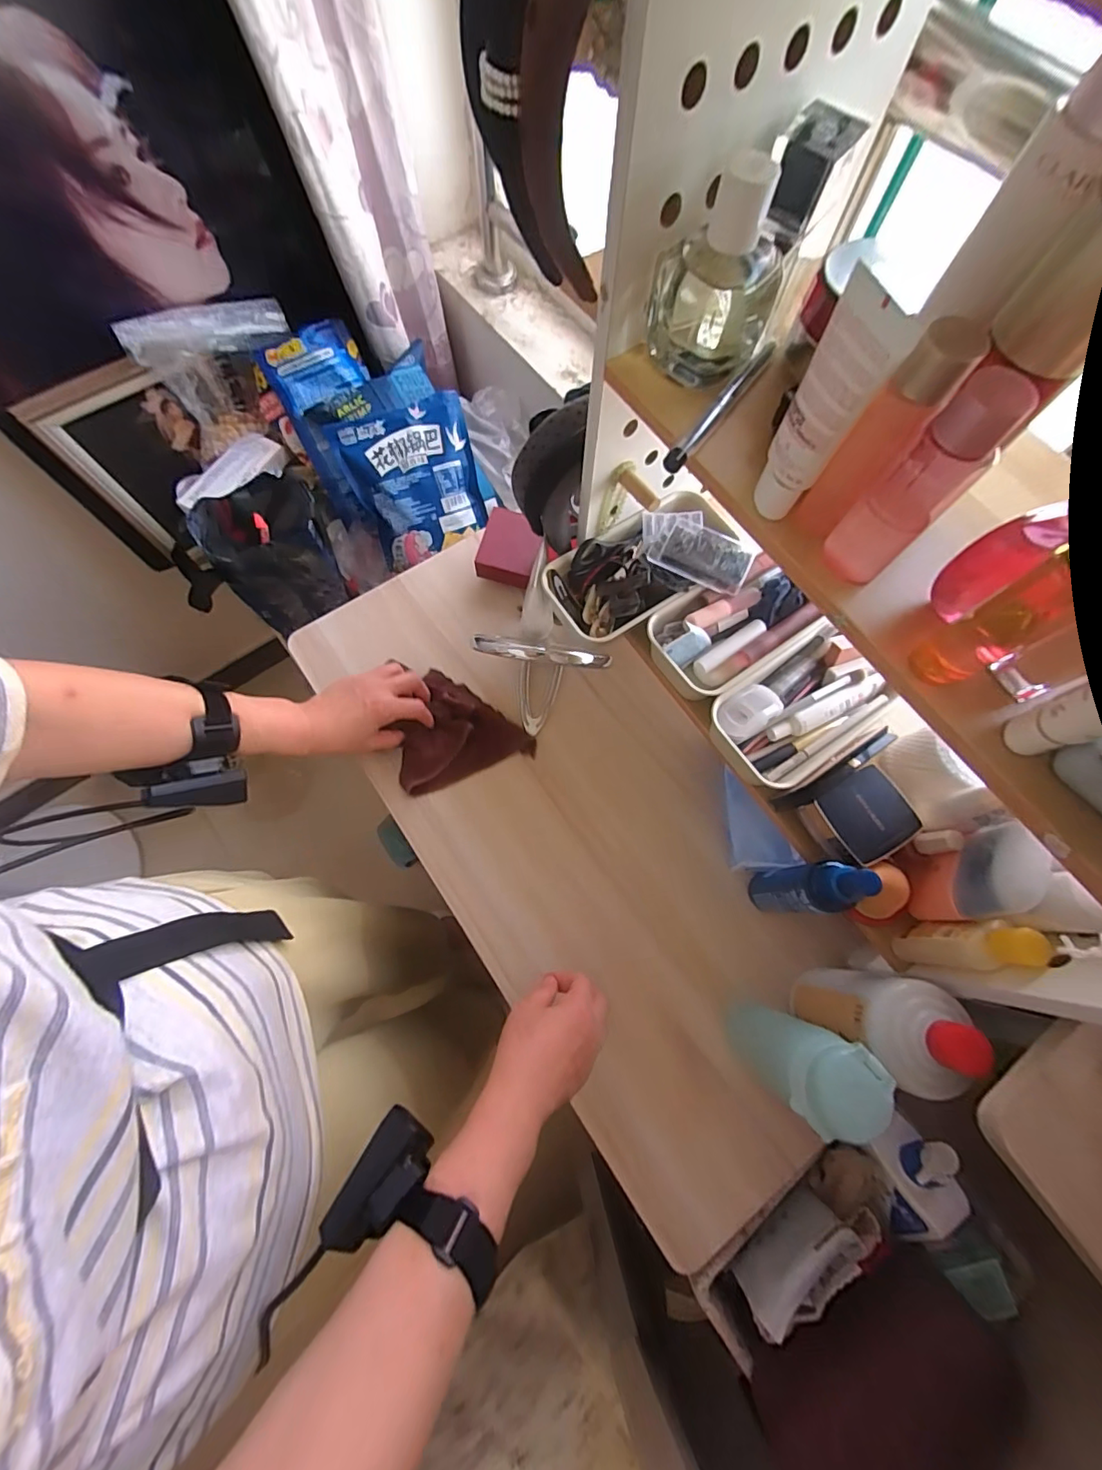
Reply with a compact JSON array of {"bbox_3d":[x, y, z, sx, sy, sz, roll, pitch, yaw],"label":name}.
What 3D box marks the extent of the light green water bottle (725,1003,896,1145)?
[{"bbox_3d":[0.196,0.264,0.421,0.056,0.165,0.064,43,76,11],"label":"light green water bottle"}]

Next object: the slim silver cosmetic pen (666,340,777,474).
[{"bbox_3d":[0.107,-0.206,0.322,0.009,0.014,0.130,35,75,9],"label":"slim silver cosmetic pen"}]

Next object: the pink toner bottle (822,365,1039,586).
[{"bbox_3d":[0.177,-0.120,0.247,0.029,0.112,0.033,-42,78,-13],"label":"pink toner bottle"}]

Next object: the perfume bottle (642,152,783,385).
[{"bbox_3d":[0.098,-0.267,0.298,0.071,0.090,0.061,24,73,6],"label":"perfume bottle"}]

